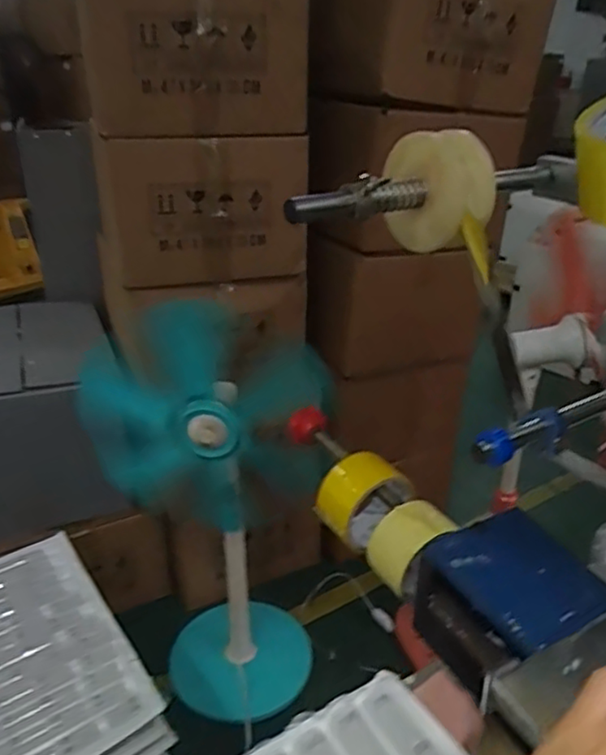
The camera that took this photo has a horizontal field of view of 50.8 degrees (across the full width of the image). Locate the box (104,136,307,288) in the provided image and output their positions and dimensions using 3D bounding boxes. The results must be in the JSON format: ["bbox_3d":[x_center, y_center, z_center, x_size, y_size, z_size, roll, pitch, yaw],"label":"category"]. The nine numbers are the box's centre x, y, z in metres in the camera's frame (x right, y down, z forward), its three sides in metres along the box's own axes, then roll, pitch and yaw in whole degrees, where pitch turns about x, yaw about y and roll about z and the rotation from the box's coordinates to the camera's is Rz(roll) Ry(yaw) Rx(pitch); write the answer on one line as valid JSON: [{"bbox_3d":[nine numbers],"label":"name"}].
[{"bbox_3d":[-0.197,-0.340,1.231,0.353,0.242,0.287,-7,27,-13],"label":"box"}]

